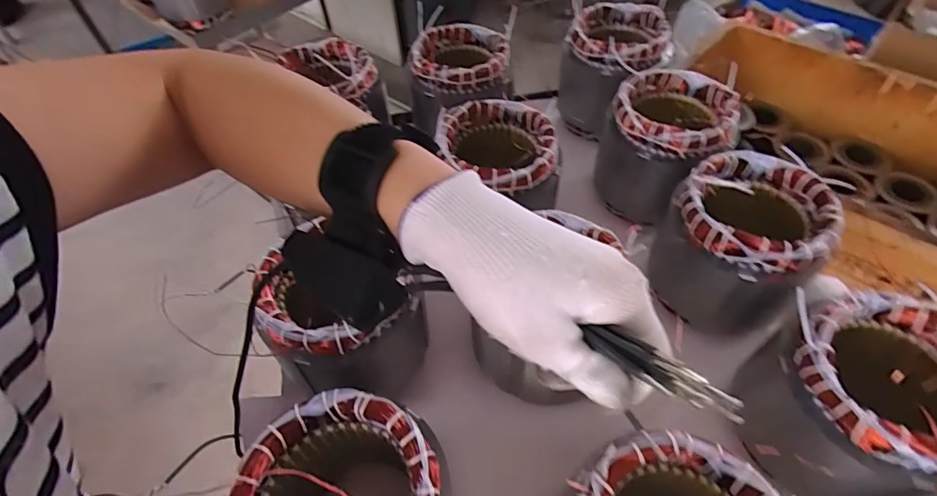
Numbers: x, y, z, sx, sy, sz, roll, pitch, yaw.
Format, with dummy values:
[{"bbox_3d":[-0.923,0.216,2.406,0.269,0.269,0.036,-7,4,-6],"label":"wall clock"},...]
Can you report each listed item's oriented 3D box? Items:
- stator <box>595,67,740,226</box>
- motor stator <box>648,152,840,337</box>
[{"bbox_3d":[0.250,-0.131,0.614,0.143,0.143,0.149,19,55,16],"label":"stator"},{"bbox_3d":[0.286,-0.003,0.509,0.139,0.142,0.136,32,60,24],"label":"motor stator"}]

